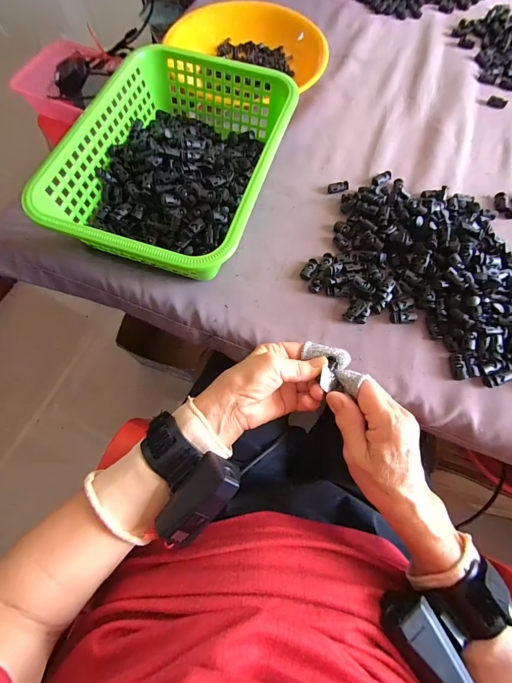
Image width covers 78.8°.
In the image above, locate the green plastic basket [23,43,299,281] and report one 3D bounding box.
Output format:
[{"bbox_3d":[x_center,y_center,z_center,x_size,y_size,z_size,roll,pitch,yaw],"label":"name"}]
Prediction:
[{"bbox_3d":[-0.086,-0.211,0.376,0.212,0.084,0.284,16,71,6],"label":"green plastic basket"}]

